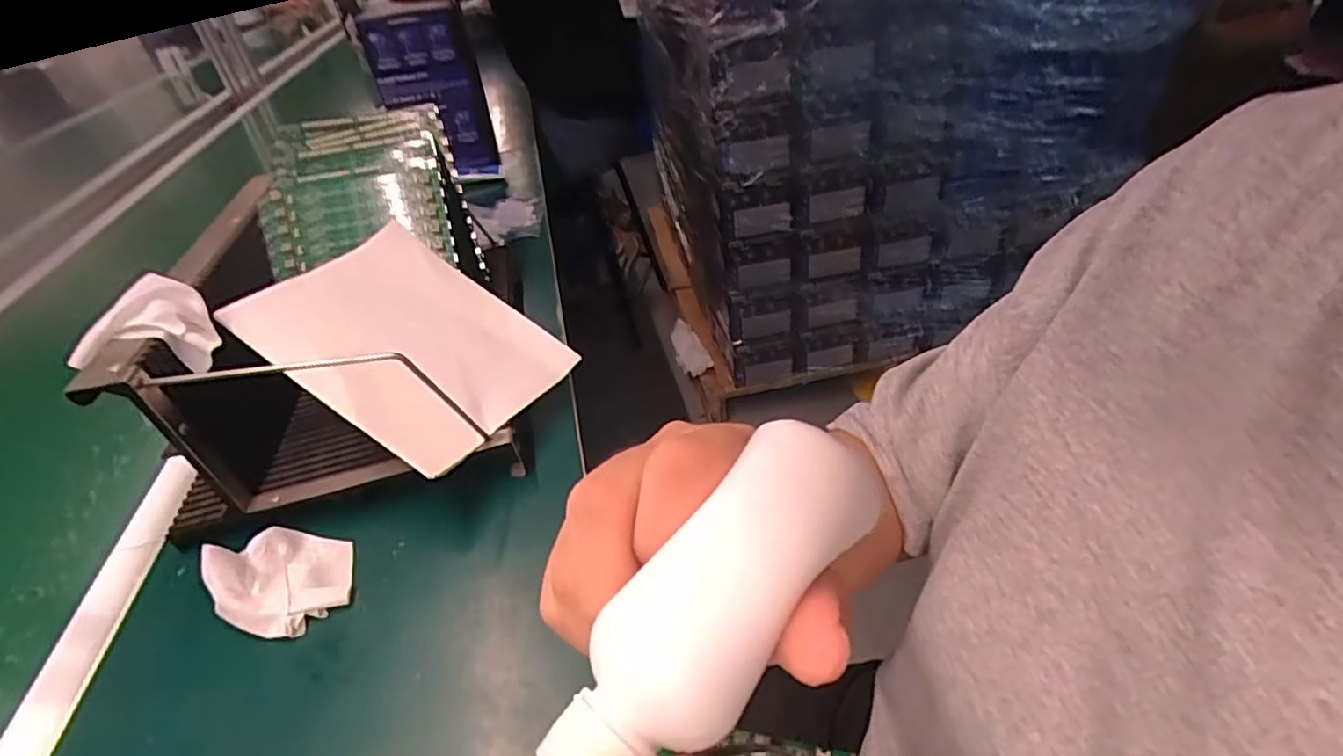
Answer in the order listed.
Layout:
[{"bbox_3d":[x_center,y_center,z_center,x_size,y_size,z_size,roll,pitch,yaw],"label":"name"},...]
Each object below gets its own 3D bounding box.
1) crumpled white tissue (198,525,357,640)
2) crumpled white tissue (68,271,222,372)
[{"bbox_3d":[-0.282,0.140,0.451,0.090,0.041,0.086,28,49,35],"label":"crumpled white tissue"},{"bbox_3d":[-0.397,-0.035,0.465,0.088,0.042,0.099,-33,44,-28],"label":"crumpled white tissue"}]

